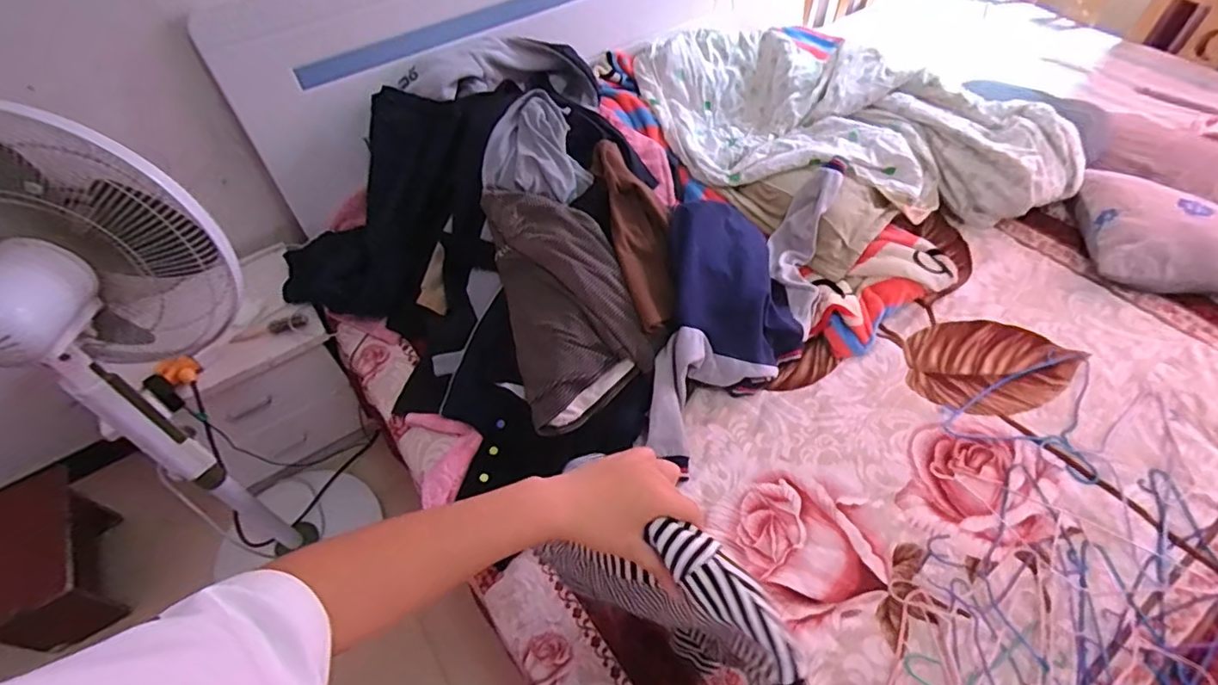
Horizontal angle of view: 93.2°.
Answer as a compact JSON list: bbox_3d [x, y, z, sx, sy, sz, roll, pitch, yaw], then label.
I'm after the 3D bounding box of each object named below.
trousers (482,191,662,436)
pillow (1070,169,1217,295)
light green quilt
[{"bbox_3d":[-0.075,-0.091,1.161,0.268,0.091,0.493,-17,81,-2],"label":"trousers"},{"bbox_3d":[1.333,-0.254,1.347,0.371,0.121,0.357,6,53,7],"label":"pillow"},{"bbox_3d":[0.634,-0.628,1.573,1.121,0.208,0.656,7,53,7],"label":"light green quilt"}]

